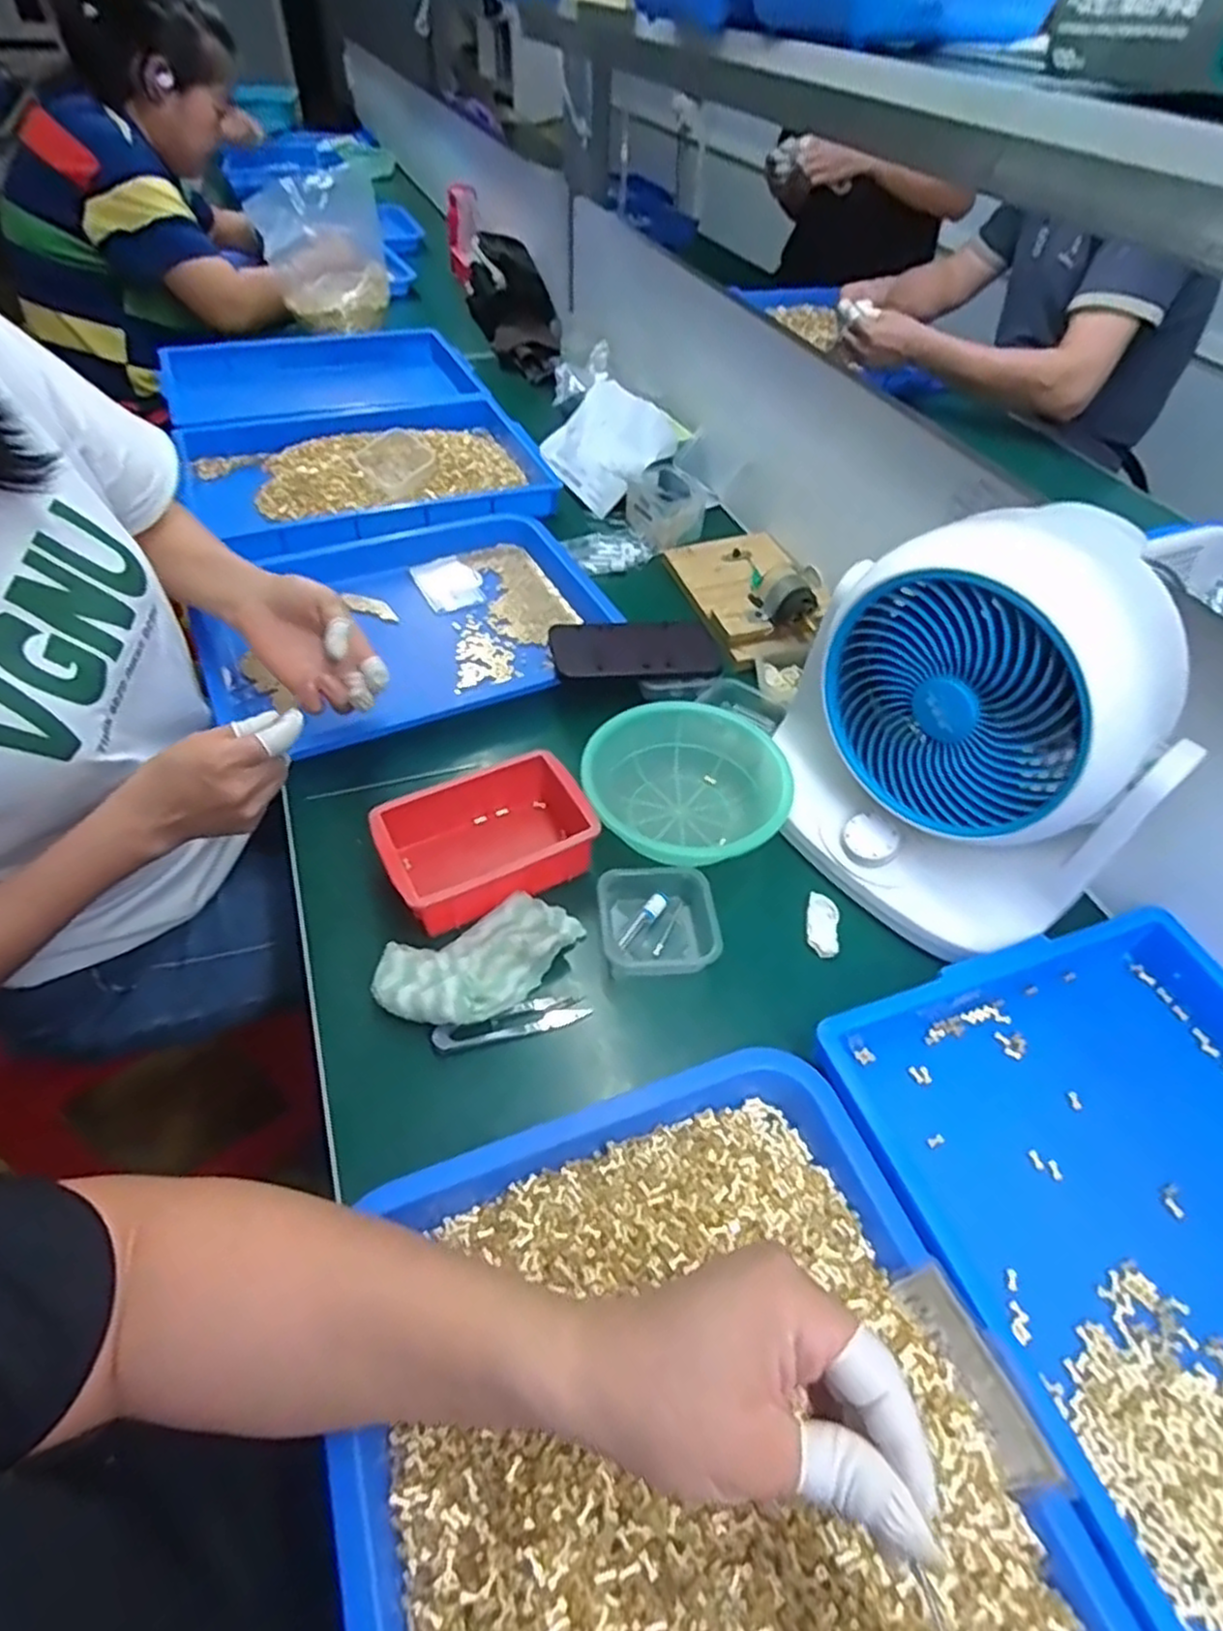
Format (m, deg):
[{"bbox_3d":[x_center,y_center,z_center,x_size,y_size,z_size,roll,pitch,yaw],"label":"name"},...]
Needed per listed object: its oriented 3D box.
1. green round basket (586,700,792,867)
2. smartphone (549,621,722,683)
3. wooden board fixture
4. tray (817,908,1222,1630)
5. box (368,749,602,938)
[{"bbox_3d":[0.060,-0.030,0.607,0.153,0.059,0.159,2,50,-2],"label":"green round basket"},{"bbox_3d":[0.025,-0.158,0.703,0.161,0.010,0.072,-4,60,-14],"label":"smartphone"},{"bbox_3d":[0.155,-0.260,0.794,0.128,0.066,0.218,-10,52,-12],"label":"wooden board fixture"},{"bbox_3d":[0.338,0.263,0.390,0.285,0.045,0.421,-12,52,-14],"label":"tray"},{"bbox_3d":[-0.092,0.024,0.565,0.156,0.071,0.101,-21,54,-20],"label":"box"}]

